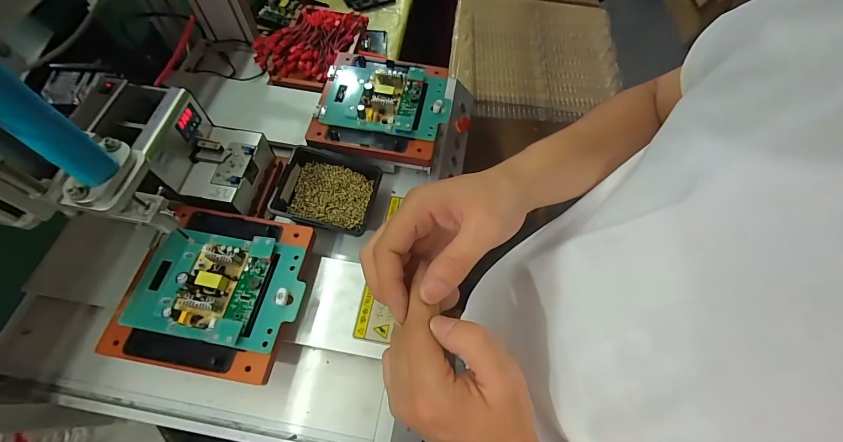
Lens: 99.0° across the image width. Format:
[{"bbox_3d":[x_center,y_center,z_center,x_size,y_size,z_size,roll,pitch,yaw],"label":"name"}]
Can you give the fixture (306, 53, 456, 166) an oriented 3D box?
[{"bbox_3d":[-0.059,-0.197,0.584,0.207,0.039,0.192,9,62,3],"label":"fixture"}]

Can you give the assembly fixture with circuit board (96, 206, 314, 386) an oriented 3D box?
[{"bbox_3d":[-0.256,0.077,0.445,0.206,0.036,0.199,8,62,2],"label":"assembly fixture with circuit board"}]

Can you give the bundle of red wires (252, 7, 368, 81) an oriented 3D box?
[{"bbox_3d":[-0.225,-0.357,0.708,0.169,0.045,0.193,19,63,8],"label":"bundle of red wires"}]

